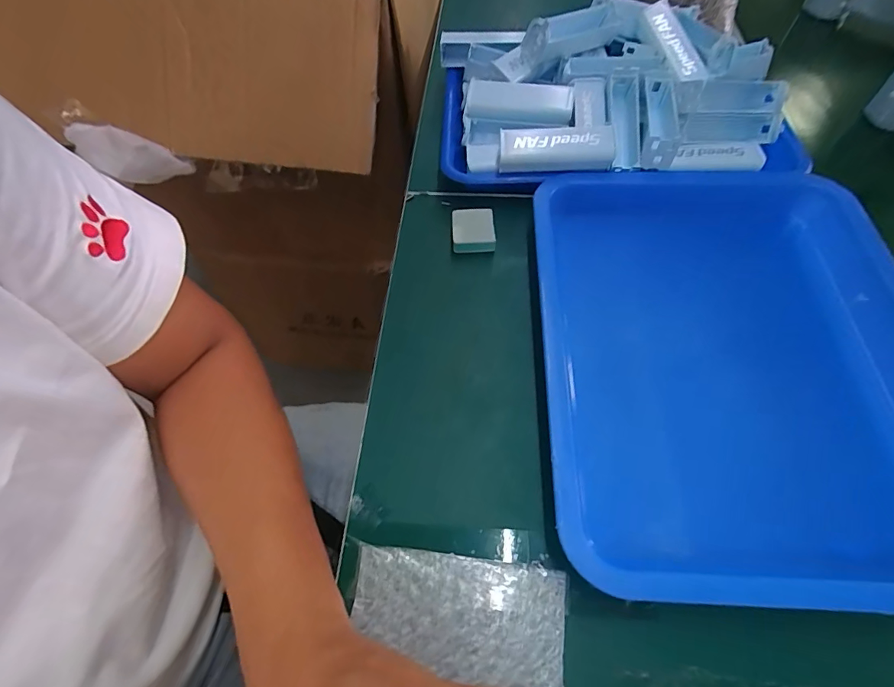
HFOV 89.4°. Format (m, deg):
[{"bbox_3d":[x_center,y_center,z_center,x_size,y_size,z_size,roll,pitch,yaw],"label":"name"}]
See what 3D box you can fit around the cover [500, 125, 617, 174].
[{"bbox_3d":[0.096,-0.173,0.405,0.096,0.035,0.026,3,60,3],"label":"cover"}]

